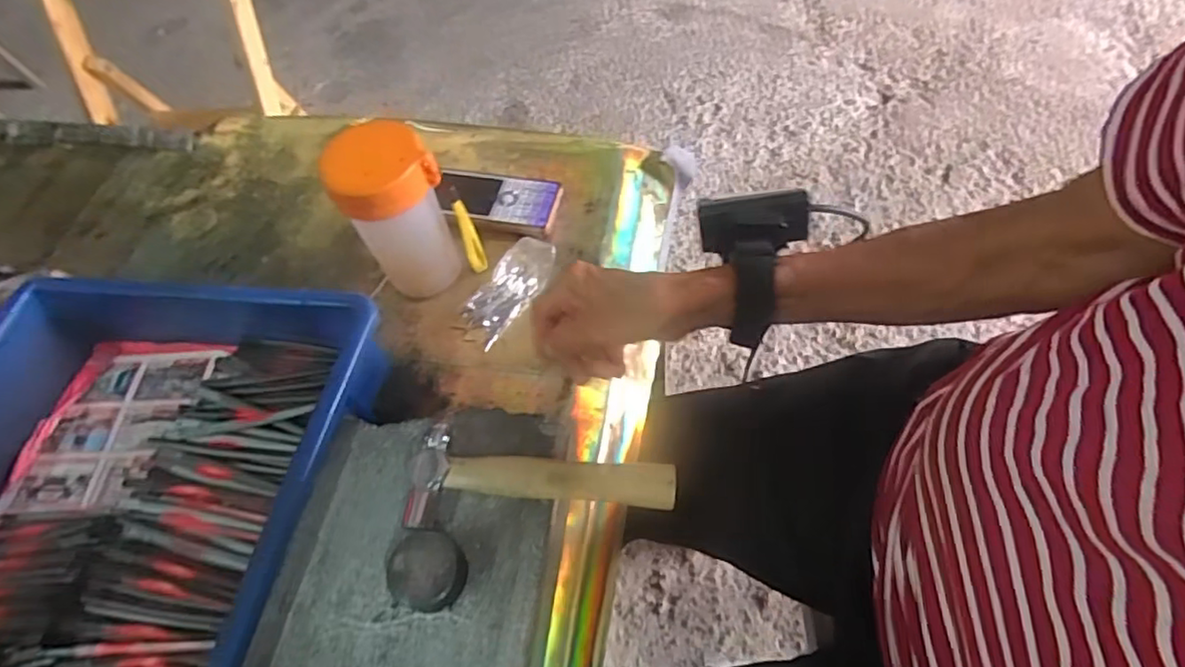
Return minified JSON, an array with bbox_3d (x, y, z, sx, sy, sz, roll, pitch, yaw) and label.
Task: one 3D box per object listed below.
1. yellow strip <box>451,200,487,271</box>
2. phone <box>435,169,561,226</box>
[{"bbox_3d":[-0.095,-0.073,0.488,0.013,0.079,0.007,-15,58,-2],"label":"yellow strip"},{"bbox_3d":[-0.088,-0.118,0.552,0.111,0.018,0.047,10,60,13],"label":"phone"}]

